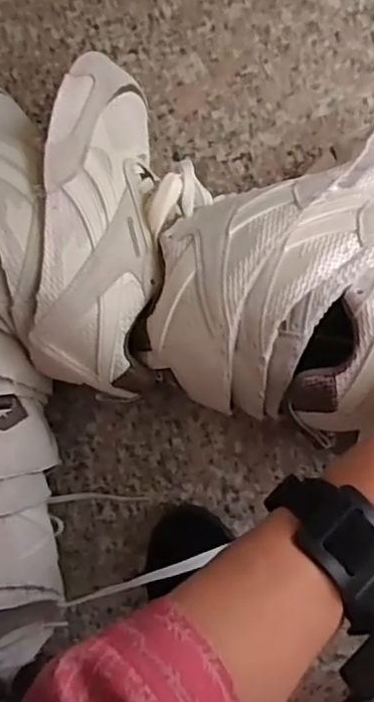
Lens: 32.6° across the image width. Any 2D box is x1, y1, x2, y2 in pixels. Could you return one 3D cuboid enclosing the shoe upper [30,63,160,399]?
[{"bbox_3d":[-0.057,-0.091,0.435,0.078,0.072,0.230,0,78,9],"label":"shoe upper"}]

